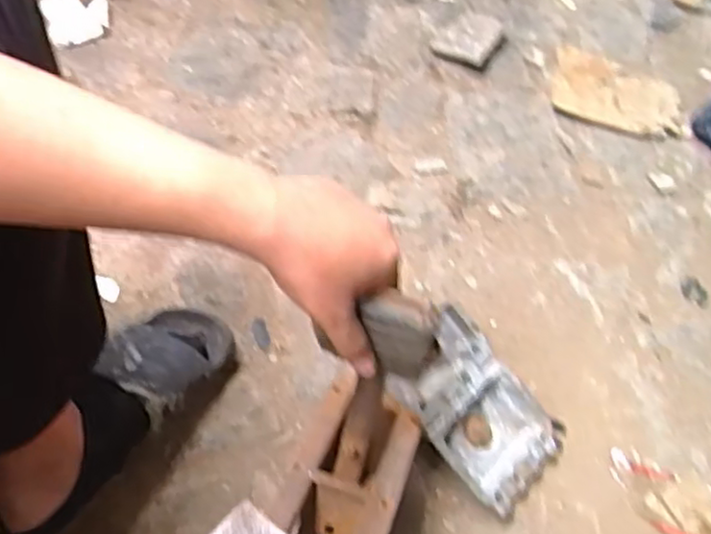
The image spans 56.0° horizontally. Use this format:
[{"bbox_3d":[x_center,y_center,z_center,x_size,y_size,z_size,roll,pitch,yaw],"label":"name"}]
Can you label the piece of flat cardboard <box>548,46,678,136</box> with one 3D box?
[{"bbox_3d":[0.411,-0.276,1.059,0.197,0.011,0.133,17,62,6],"label":"piece of flat cardboard"}]

